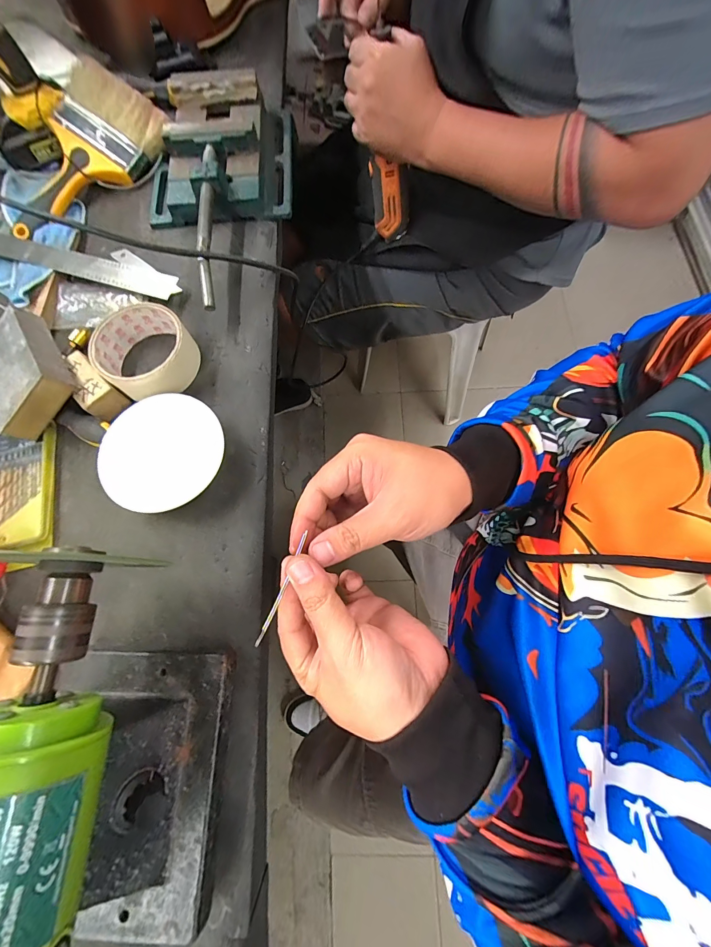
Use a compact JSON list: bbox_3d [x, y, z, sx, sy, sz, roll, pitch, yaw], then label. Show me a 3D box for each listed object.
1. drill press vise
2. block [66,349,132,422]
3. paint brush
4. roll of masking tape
[{"bbox_3d":[-0.157,-0.318,0.398,0.163,0.054,0.316,-3,72,-2],"label":"drill press vise"},{"bbox_3d":[-0.247,-0.081,0.333,0.063,0.024,0.031,42,76,11],"label":"block"},{"bbox_3d":[-0.328,-0.368,0.416,0.120,0.033,0.212,35,88,-6],"label":"paint brush"},{"bbox_3d":[-0.195,-0.112,0.340,0.099,0.034,0.085,34,76,11],"label":"roll of masking tape"}]

